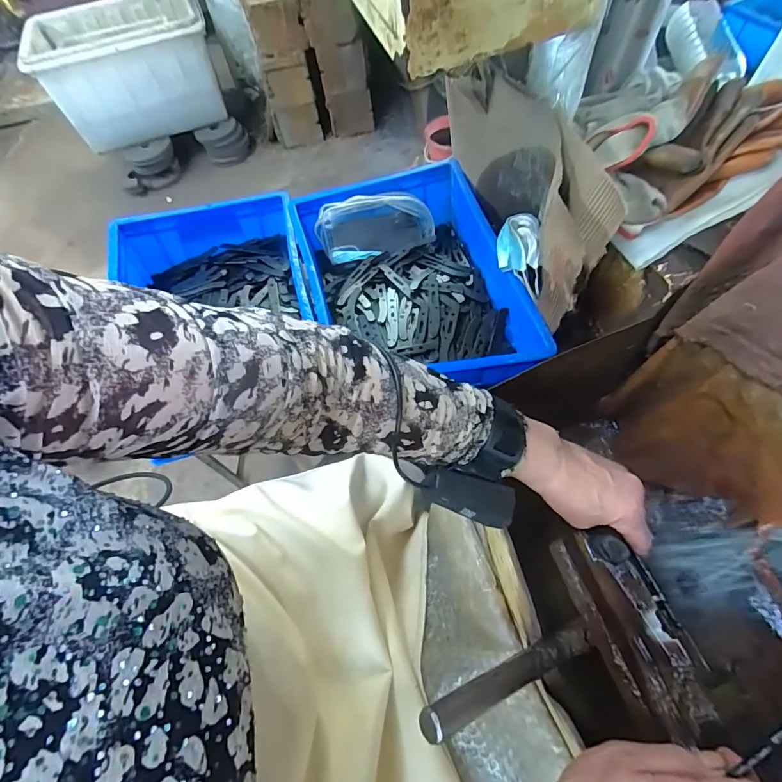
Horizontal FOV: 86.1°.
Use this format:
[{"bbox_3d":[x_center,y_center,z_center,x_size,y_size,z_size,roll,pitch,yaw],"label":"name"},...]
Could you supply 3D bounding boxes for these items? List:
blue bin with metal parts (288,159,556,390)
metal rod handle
[{"bbox_3d":[0.027,-0.174,0.683,0.314,0.121,0.414,-12,64,-2],"label":"blue bin with metal parts"},{"bbox_3d":[0.094,0.208,0.308,0.180,0.017,0.021,4,57,-37],"label":"metal rod handle"}]

